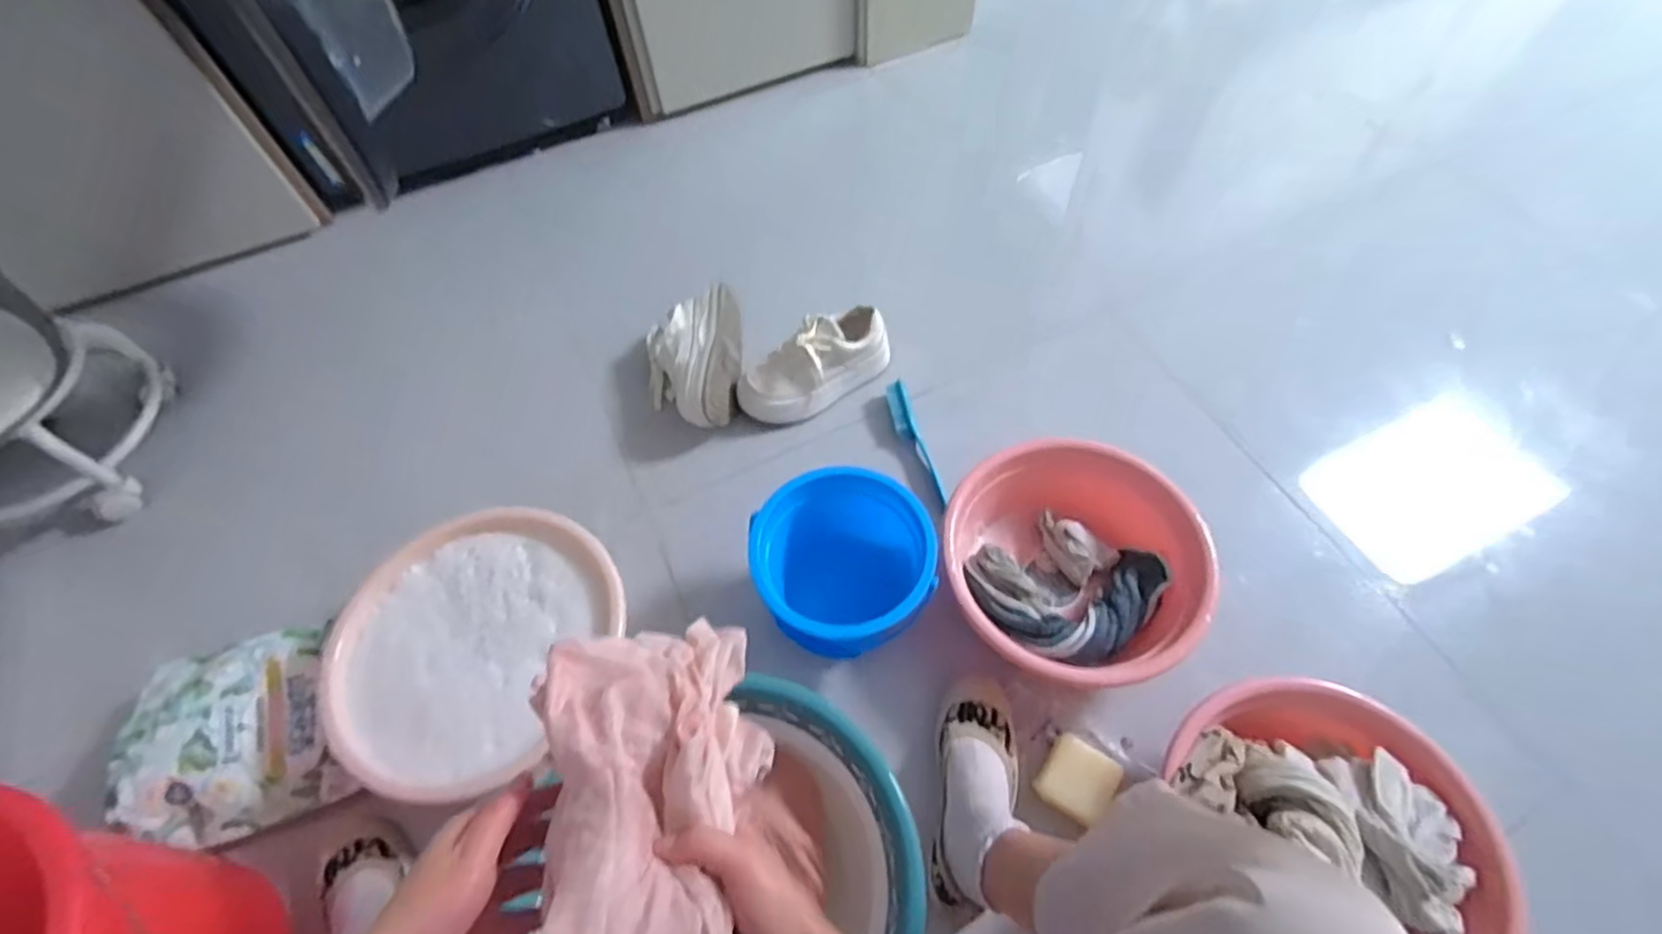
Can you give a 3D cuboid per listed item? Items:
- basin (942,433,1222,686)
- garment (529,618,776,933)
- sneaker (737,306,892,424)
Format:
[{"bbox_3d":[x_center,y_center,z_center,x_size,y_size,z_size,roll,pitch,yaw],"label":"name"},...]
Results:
[{"bbox_3d":[0.295,0.122,0.874,0.281,0.108,0.302,-1,59,2],"label":"basin"},{"bbox_3d":[-0.104,0.206,0.436,0.119,0.115,0.234,-12,59,-4],"label":"garment"},{"bbox_3d":[-0.022,-0.145,1.044,0.236,0.120,0.088,-27,61,-13],"label":"sneaker"}]

